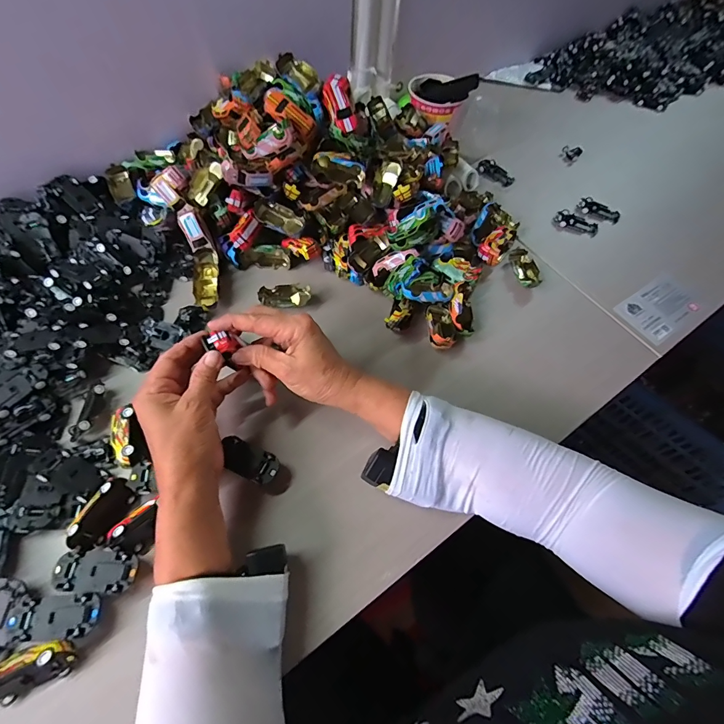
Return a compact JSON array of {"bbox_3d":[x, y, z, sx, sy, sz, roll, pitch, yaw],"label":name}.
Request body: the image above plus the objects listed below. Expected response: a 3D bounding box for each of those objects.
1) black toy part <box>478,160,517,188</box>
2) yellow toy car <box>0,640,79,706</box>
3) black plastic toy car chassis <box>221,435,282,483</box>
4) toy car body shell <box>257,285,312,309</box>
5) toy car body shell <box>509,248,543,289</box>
[{"bbox_3d":[0.219,-0.309,0.637,0.028,0.014,0.062,-38,70,-21],"label":"black toy part"},{"bbox_3d":[-0.249,0.230,0.292,0.060,0.035,0.020,-18,34,-16],"label":"yellow toy car"},{"bbox_3d":[-0.108,0.096,0.373,0.060,0.020,0.028,24,62,9],"label":"black plastic toy car chassis"},{"bbox_3d":[-0.097,-0.082,0.490,0.063,0.016,0.033,6,61,0],"label":"toy car body shell"},{"bbox_3d":[0.223,-0.128,0.532,0.030,0.019,0.062,-5,62,-7],"label":"toy car body shell"}]

